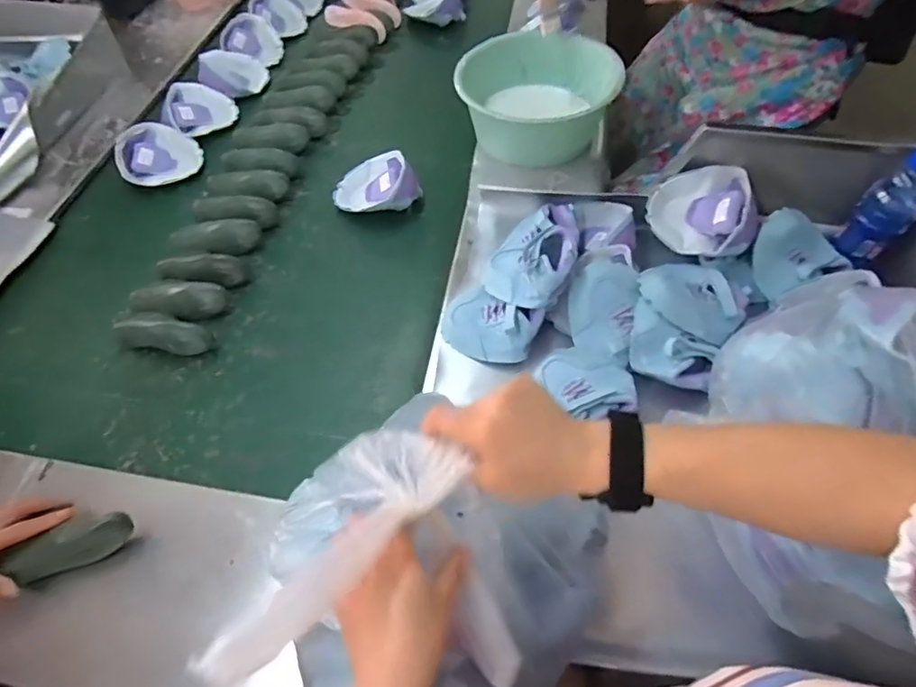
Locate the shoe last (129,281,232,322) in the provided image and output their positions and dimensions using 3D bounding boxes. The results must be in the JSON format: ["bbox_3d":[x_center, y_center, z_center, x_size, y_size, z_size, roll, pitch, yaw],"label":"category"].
[{"bbox_3d":[-0.467,-0.072,0.868,0.170,0.050,0.059,8,58,7],"label":"shoe last"}]

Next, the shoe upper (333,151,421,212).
[{"bbox_3d":[-0.155,-0.302,0.996,0.168,0.073,0.110,3,57,4],"label":"shoe upper"}]

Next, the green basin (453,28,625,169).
[{"bbox_3d":[0.156,-0.485,1.041,0.280,0.141,0.280,-1,57,2],"label":"green basin"}]

